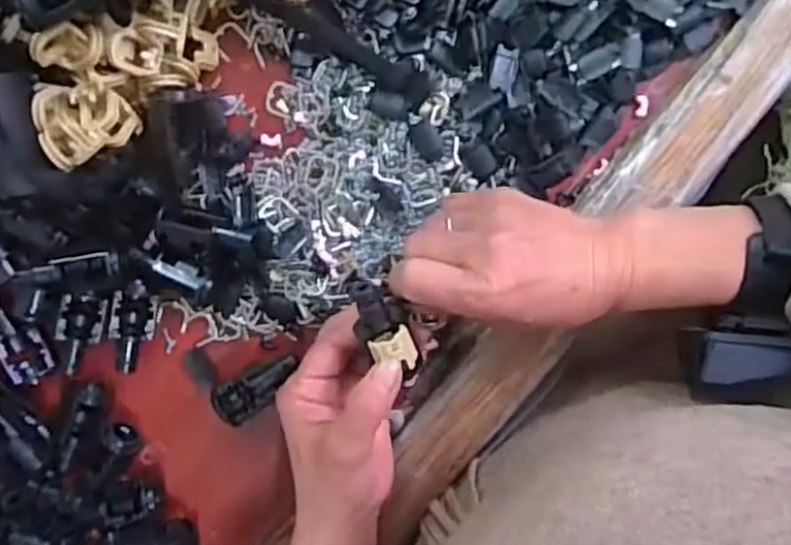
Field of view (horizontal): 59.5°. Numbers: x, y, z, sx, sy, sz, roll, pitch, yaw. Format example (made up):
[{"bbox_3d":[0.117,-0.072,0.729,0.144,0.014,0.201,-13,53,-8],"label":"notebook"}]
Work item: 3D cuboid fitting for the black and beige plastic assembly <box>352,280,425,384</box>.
[{"bbox_3d":[-0.005,0.028,0.341,0.022,0.017,0.054,-30,104,7],"label":"black and beige plastic assembly"}]

